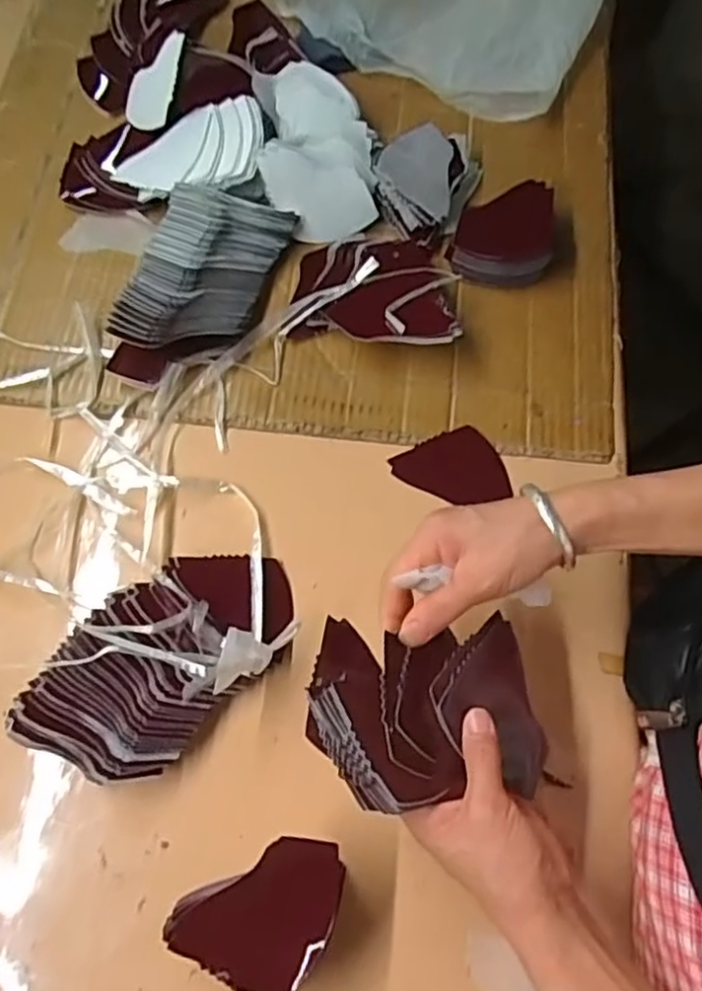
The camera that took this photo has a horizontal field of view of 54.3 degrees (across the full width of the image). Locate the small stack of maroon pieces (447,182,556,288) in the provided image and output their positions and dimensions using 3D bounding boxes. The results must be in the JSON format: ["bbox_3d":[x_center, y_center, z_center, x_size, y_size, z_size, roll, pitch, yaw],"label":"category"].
[{"bbox_3d":[0.134,-0.230,0.603,0.087,0.035,0.089,8,69,2],"label":"small stack of maroon pieces"}]

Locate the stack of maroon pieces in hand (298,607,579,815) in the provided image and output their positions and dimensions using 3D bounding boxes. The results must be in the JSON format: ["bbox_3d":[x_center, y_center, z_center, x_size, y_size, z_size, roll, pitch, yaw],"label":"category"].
[{"bbox_3d":[0.041,0.127,0.407,0.136,0.038,0.101,-3,69,-2],"label":"stack of maroon pieces in hand"}]

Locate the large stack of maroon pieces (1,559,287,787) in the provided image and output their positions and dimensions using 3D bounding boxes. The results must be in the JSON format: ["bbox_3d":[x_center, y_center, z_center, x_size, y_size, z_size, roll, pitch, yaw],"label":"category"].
[{"bbox_3d":[-0.128,0.109,0.467,0.107,0.052,0.193,43,74,14],"label":"large stack of maroon pieces"}]

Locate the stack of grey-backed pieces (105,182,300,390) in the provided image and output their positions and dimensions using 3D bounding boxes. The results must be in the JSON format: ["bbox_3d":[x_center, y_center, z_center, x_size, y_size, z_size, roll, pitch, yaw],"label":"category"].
[{"bbox_3d":[-0.123,-0.178,0.570,0.091,0.061,0.191,18,70,5],"label":"stack of grey-backed pieces"}]

